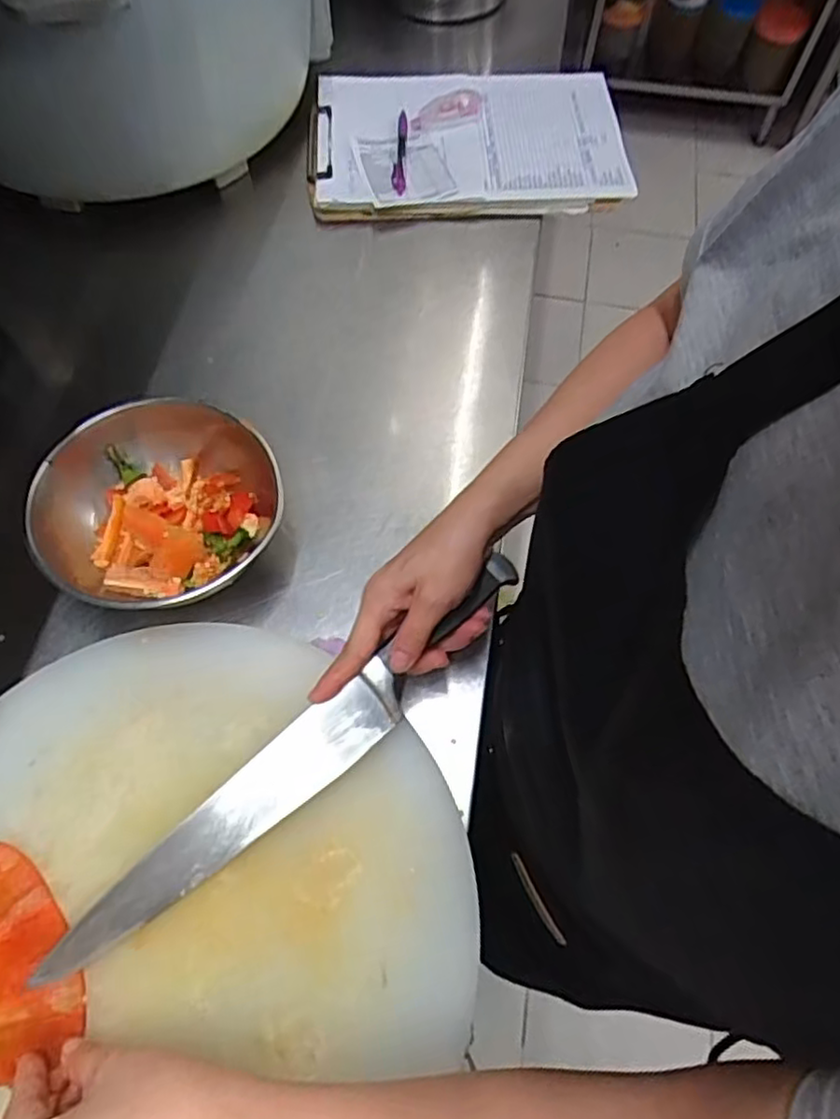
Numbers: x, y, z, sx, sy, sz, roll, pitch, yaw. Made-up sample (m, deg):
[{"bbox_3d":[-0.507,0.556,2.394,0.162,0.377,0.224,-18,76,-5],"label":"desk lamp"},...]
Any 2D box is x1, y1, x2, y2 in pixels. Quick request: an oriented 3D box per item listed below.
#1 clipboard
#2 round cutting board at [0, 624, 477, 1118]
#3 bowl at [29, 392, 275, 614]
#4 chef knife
[{"bbox_3d":[0.048,-0.460,0.733,0.336,0.029,0.231,-2,64,-2],"label":"clipboard"},{"bbox_3d":[-0.152,0.216,0.397,0.356,0.025,0.361,-11,65,-6],"label":"round cutting board"},{"bbox_3d":[-0.182,-0.030,0.491,0.162,0.079,0.159,0,64,-1],"label":"bowl"},{"bbox_3d":[-0.072,0.126,0.416,0.355,0.021,0.039,-40,71,-10],"label":"chef knife"}]

